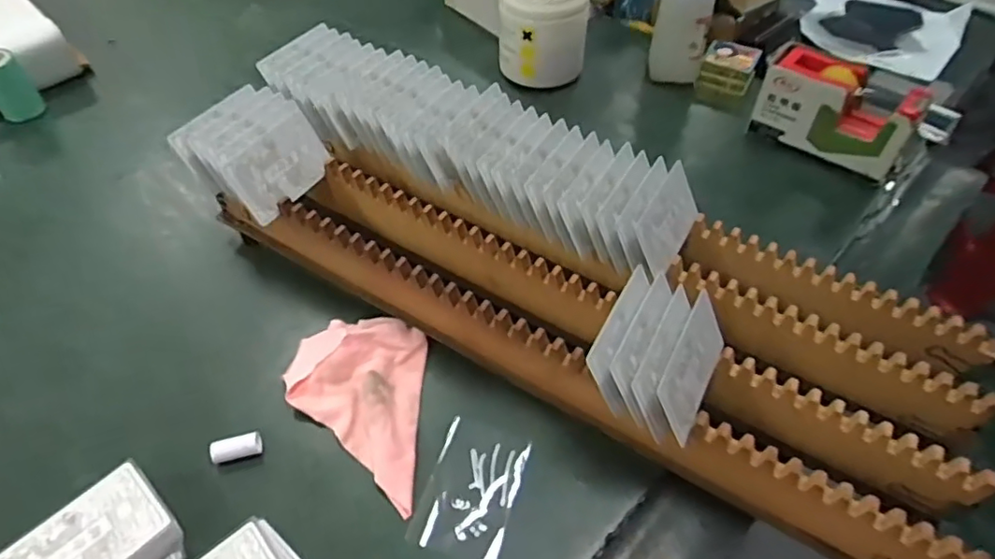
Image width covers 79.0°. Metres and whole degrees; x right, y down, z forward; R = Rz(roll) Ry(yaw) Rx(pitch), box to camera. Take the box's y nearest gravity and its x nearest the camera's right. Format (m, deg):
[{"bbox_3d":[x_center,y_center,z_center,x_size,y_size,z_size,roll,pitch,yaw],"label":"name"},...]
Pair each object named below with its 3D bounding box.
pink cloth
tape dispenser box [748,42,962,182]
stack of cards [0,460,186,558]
[{"bbox_3d":[-0.101,0.085,0.420,0.094,0.018,0.137,0,51,0],"label":"pink cloth"},{"bbox_3d":[0.324,-0.154,0.577,0.148,0.089,0.051,36,59,25],"label":"tape dispenser box"},{"bbox_3d":[-0.236,0.162,0.351,0.091,0.030,0.065,-34,59,-25],"label":"stack of cards"}]

